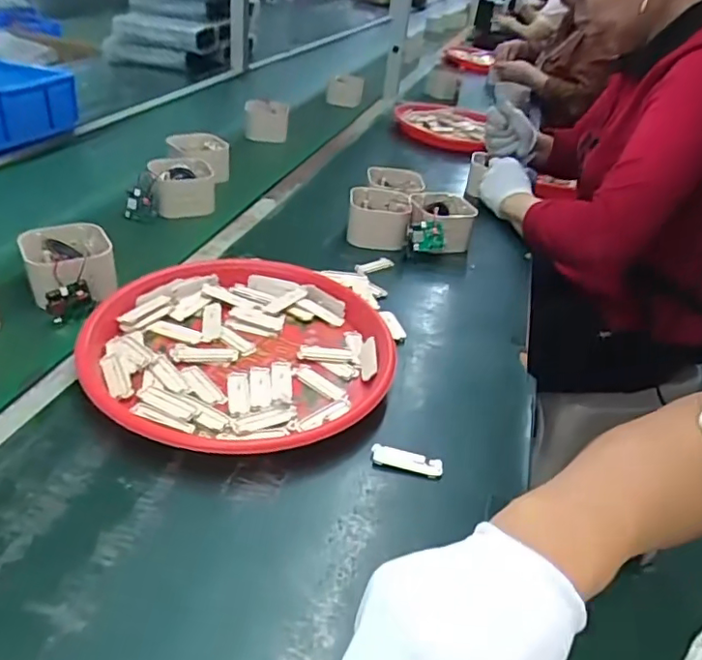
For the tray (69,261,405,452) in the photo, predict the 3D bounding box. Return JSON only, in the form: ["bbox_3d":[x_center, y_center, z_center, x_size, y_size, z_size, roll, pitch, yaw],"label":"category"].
[{"bbox_3d":[-0.103,0.018,0.581,0.302,0.039,0.302,4,35,-3],"label":"tray"}]

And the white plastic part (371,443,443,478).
[{"bbox_3d":[0.048,0.111,0.488,0.060,0.004,0.018,14,50,6],"label":"white plastic part"}]

